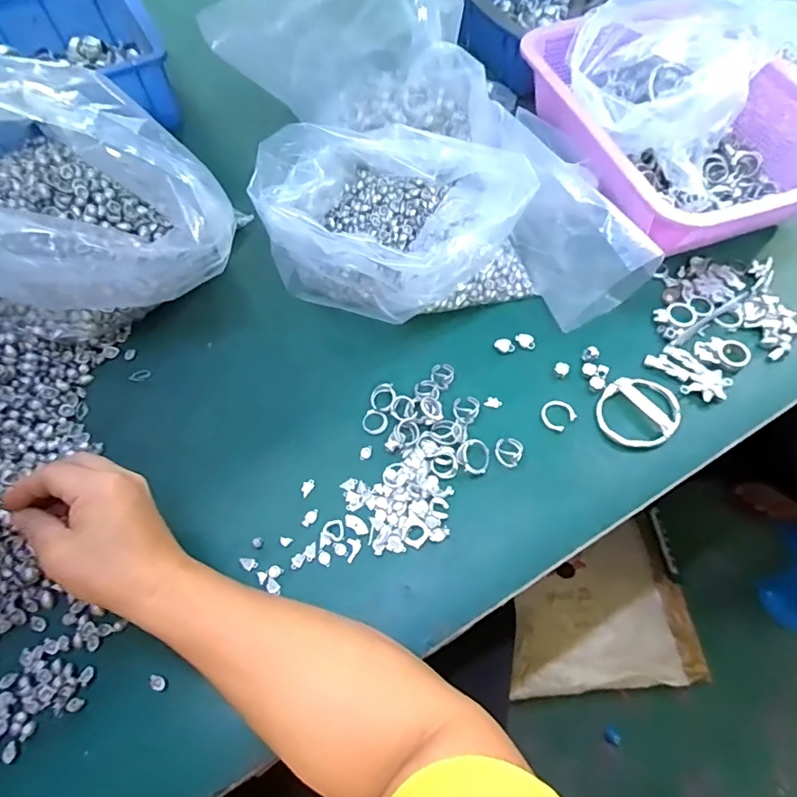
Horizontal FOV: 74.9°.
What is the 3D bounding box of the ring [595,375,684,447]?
[{"bbox_3d":[0.195,0.010,0.421,0.061,0.004,0.064,-1,63,2],"label":"ring"}]

